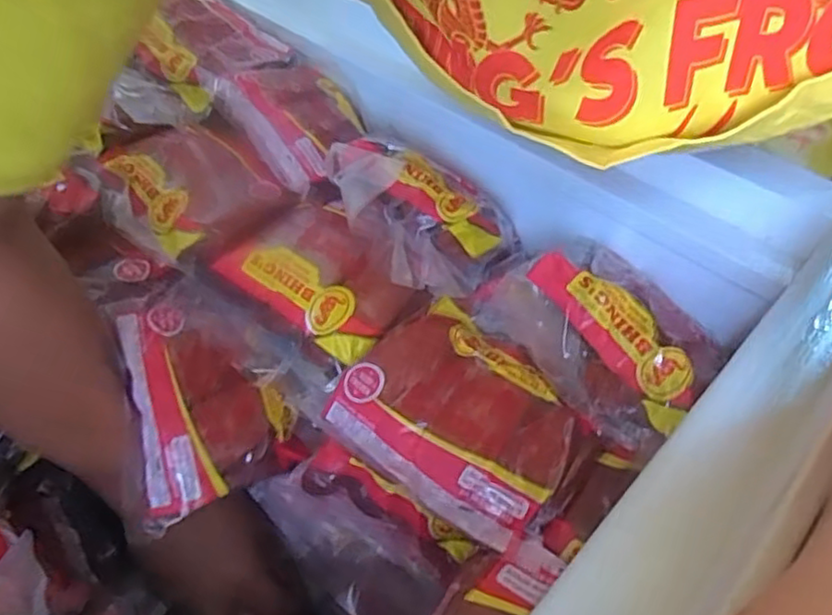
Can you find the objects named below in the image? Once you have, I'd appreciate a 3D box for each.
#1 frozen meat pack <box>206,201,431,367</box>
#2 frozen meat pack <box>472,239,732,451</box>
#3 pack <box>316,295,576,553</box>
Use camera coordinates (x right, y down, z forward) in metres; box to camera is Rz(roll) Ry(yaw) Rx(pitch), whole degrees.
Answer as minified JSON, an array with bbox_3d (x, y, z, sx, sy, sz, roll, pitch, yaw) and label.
[{"bbox_3d":[-0.056,-0.021,0.403,0.113,0.028,0.083,39,69,23],"label":"frozen meat pack"},{"bbox_3d":[0.096,0.006,0.340,0.076,0.034,0.120,-20,51,-20],"label":"frozen meat pack"},{"bbox_3d":[0.024,0.049,0.338,0.118,0.030,0.097,32,54,24],"label":"pack"}]

